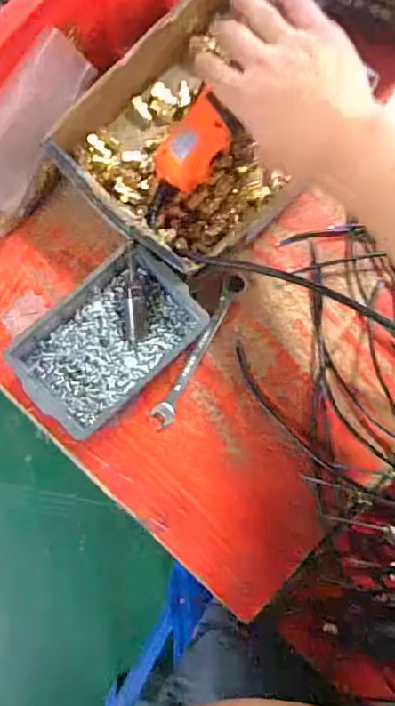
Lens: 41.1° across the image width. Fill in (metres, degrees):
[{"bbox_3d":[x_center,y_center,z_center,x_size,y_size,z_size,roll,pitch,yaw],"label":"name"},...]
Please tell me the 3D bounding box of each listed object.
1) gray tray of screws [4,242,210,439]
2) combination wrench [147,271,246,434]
[{"bbox_3d":[-0.074,-0.010,0.448,0.152,0.049,0.101,-43,87,-5],"label":"gray tray of screws"},{"bbox_3d":[0.001,-0.002,0.471,0.019,0.006,0.150,29,84,2],"label":"combination wrench"}]

